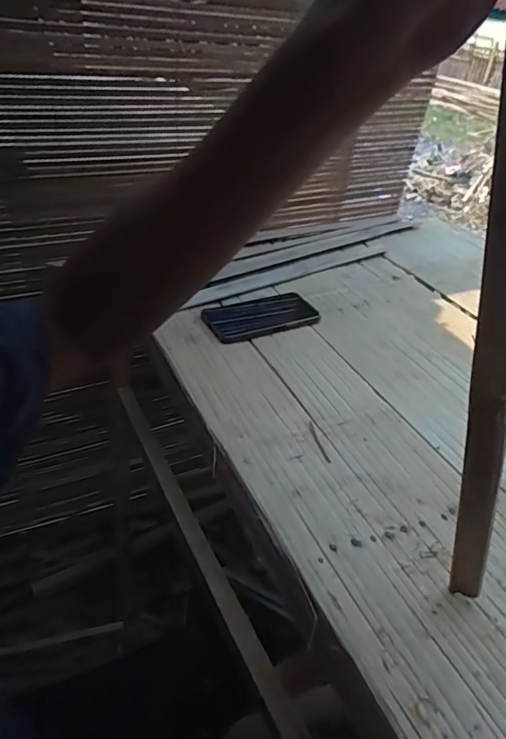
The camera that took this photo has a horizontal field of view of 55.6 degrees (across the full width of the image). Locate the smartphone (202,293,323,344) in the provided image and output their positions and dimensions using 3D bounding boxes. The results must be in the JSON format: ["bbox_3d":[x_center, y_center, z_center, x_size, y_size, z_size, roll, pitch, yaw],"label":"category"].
[{"bbox_3d":[0.009,-0.081,0.718,0.165,0.012,0.086,-16,46,-22],"label":"smartphone"}]

